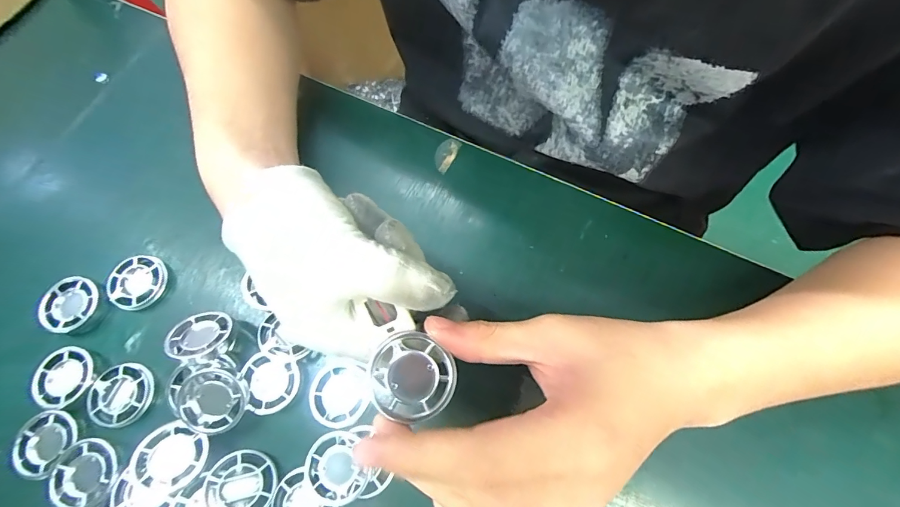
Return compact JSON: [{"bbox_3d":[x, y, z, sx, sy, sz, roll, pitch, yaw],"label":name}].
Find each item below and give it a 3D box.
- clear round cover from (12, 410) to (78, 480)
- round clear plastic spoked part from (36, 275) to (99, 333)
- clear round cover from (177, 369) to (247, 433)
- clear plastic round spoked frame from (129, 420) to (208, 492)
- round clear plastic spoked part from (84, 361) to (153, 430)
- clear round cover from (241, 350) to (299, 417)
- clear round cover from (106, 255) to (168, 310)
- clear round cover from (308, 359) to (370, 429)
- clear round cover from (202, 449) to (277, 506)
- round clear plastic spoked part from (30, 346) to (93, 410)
[{"bbox_3d":[-0.255,0.118,0.258,0.036,0.010,0.034,-1,72,2],"label":"clear round cover"},{"bbox_3d":[-0.267,0.034,0.288,0.036,0.007,0.037,-1,72,2],"label":"round clear plastic spoked part"},{"bbox_3d":[-0.144,0.089,0.252,0.038,0.011,0.036,1,85,-10],"label":"clear round cover"},{"bbox_3d":[-0.166,0.121,0.244,0.040,0.011,0.035,12,73,7],"label":"clear plastic round spoked frame"},{"bbox_3d":[-0.216,0.092,0.270,0.038,0.005,0.038,-1,72,2],"label":"round clear plastic spoked part"},{"bbox_3d":[-0.116,0.083,0.262,0.035,0.008,0.035,-1,72,2],"label":"clear round cover"},{"bbox_3d":[-0.223,0.021,0.296,0.036,0.012,0.039,-1,72,2],"label":"clear round cover"},{"bbox_3d":[-0.070,0.088,0.261,0.038,0.004,0.039,-1,72,2],"label":"clear round cover"},{"bbox_3d":[-0.123,0.137,0.243,0.037,0.004,0.037,10,64,-13],"label":"clear round cover"},{"bbox_3d":[-0.255,0.081,0.272,0.035,0.007,0.038,-1,72,2],"label":"round clear plastic spoked part"}]

